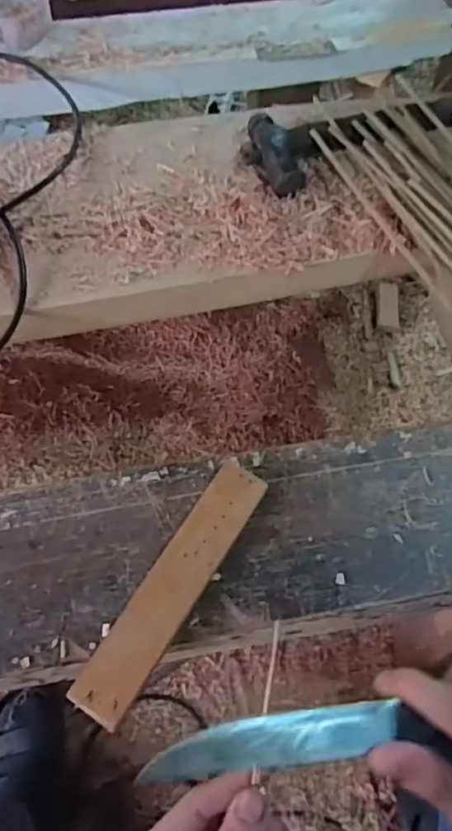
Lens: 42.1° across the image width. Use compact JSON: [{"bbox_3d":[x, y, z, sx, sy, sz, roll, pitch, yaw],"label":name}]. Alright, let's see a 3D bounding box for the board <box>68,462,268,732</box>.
[{"bbox_3d":[-0.032,0.109,0.387,0.037,0.012,0.182,27,64,15],"label":"board"}]

